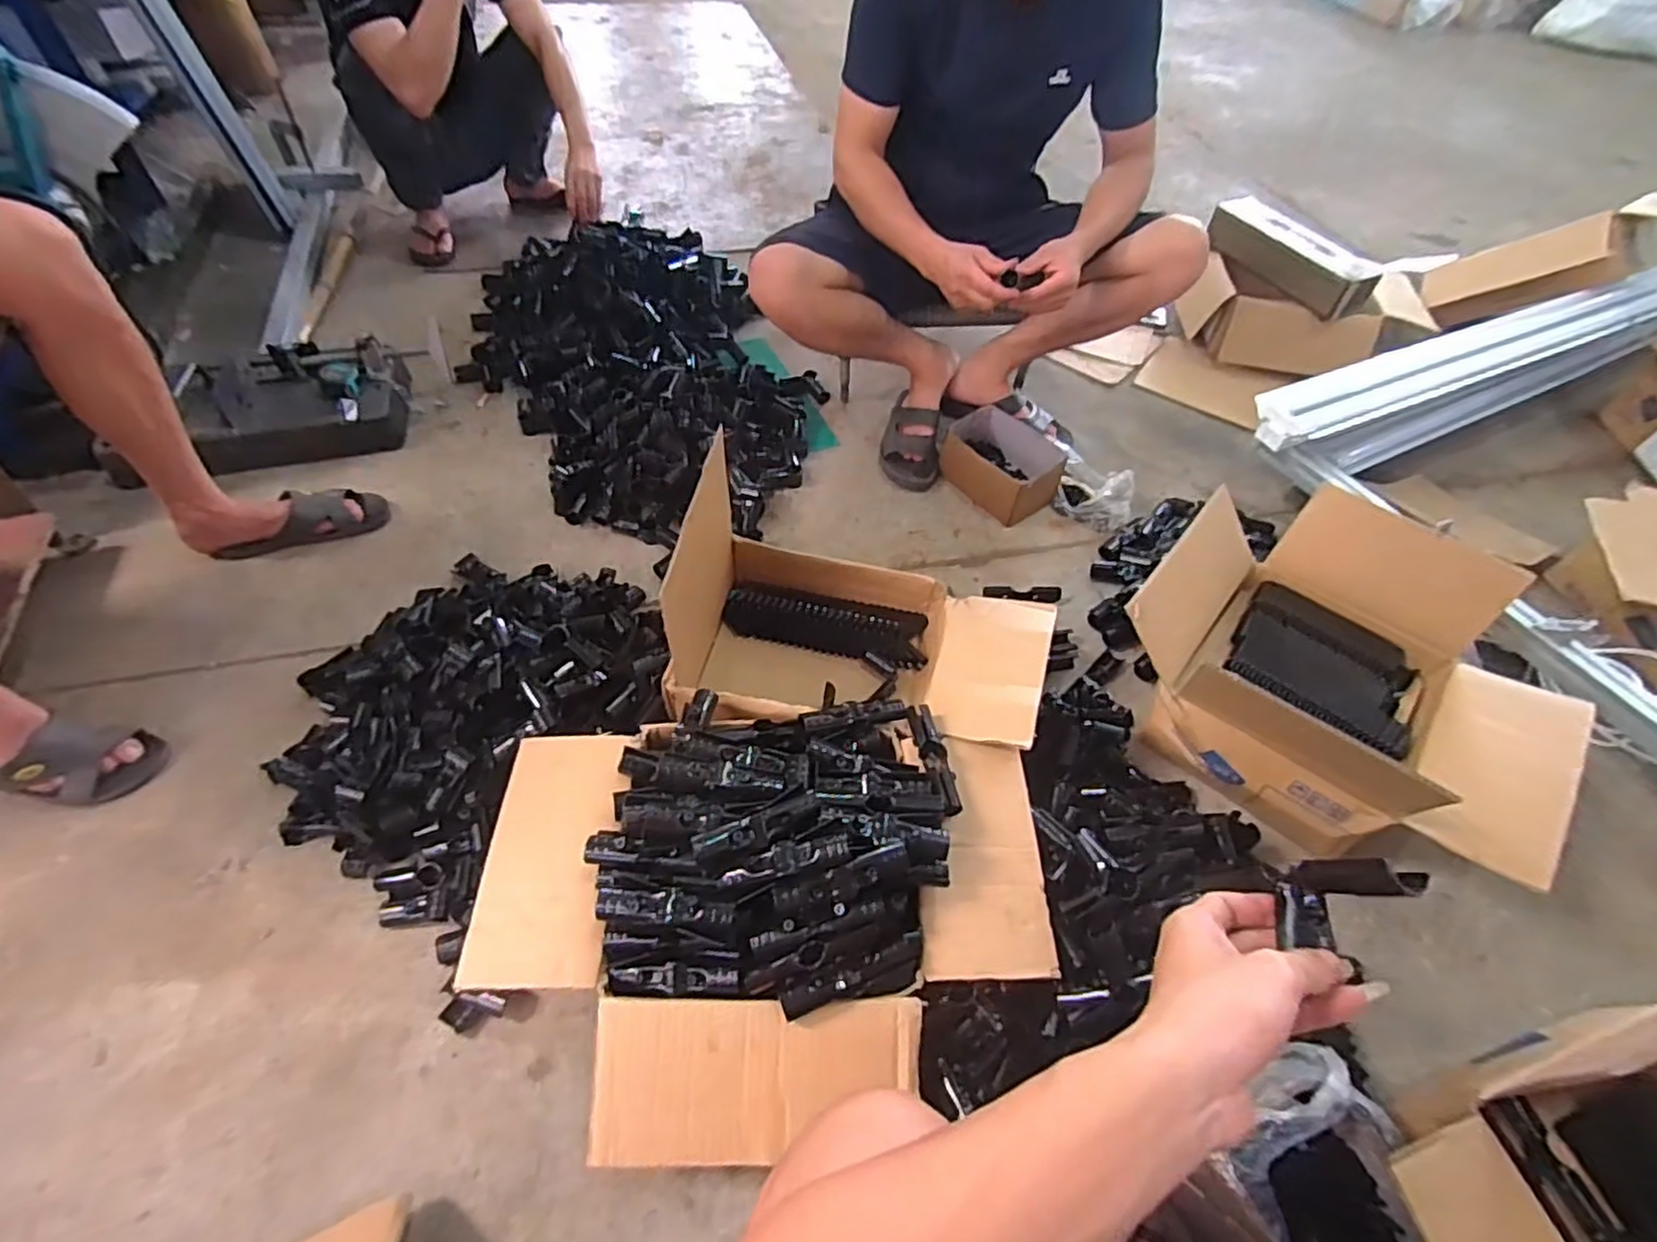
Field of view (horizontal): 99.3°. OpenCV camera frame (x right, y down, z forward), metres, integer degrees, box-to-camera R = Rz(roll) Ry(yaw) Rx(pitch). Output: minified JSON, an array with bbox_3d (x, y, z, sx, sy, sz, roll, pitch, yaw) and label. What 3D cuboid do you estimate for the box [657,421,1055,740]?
[{"bbox_3d":[0.052,0.000,0.919,0.457,0.315,0.279,10,54,4],"label":"box"}]

